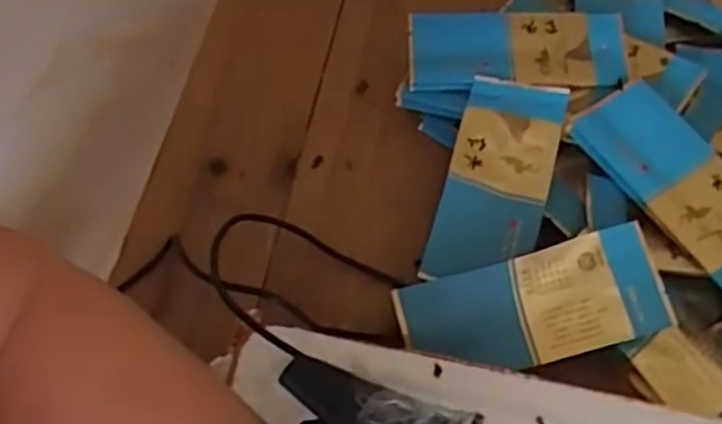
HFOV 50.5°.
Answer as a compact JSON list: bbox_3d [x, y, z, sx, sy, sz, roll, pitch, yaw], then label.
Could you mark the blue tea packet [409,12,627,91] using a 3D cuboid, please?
[{"bbox_3d":[0.094,-0.100,0.461,0.128,0.006,0.057,0,58,1],"label":"blue tea packet"}]

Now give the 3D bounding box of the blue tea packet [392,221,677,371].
[{"bbox_3d":[0.085,0.048,0.379,0.128,0.008,0.054,-16,84,-2],"label":"blue tea packet"}]

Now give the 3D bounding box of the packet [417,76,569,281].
[{"bbox_3d":[0.075,-0.018,0.423,0.058,0.008,0.124,19,74,12],"label":"packet"}]

